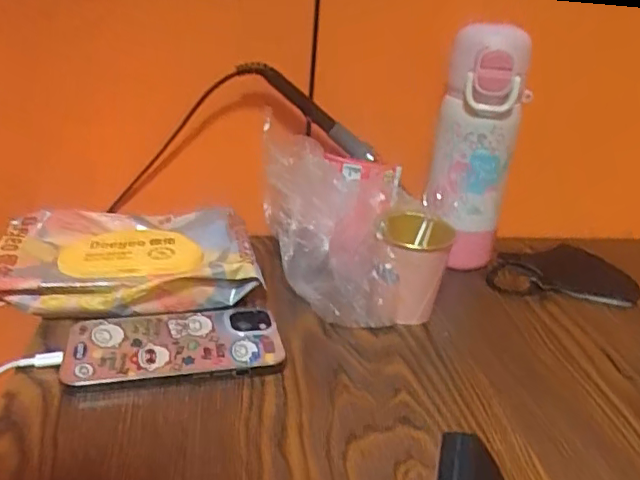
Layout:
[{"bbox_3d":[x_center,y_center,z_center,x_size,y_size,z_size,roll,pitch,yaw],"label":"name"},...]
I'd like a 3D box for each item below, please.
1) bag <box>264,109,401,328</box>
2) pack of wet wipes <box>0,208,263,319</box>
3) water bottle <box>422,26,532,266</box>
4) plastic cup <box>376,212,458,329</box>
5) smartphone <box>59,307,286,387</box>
[{"bbox_3d":[0.011,-0.010,0.486,0.114,0.134,0.135,1,26,-5],"label":"bag"},{"bbox_3d":[-0.167,0.014,0.486,0.210,0.037,0.133,-5,27,-17],"label":"pack of wet wipes"},{"bbox_3d":[0.133,-0.063,0.502,0.069,0.233,0.062,9,26,10],"label":"water bottle"},{"bbox_3d":[0.078,0.023,0.472,0.056,0.083,0.068,8,26,8],"label":"plastic cup"},{"bbox_3d":[-0.104,0.078,0.413,0.146,0.016,0.076,-3,26,-13],"label":"smartphone"}]

